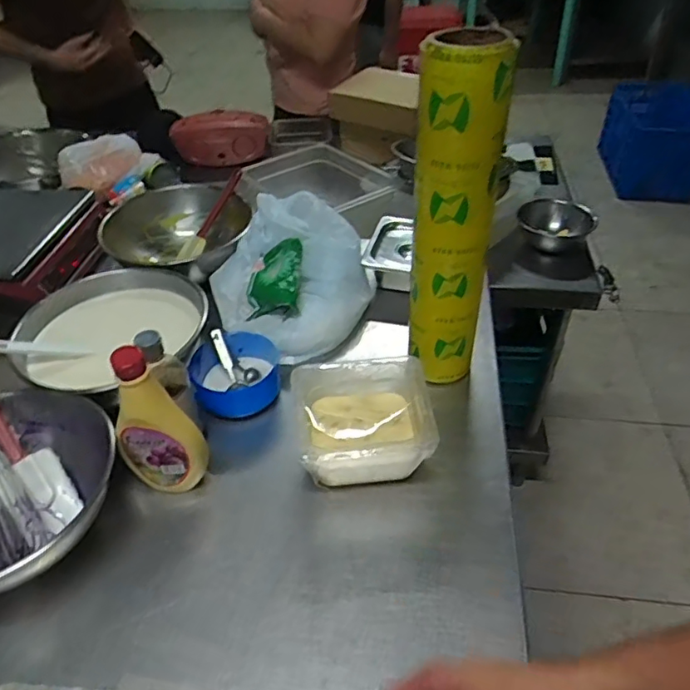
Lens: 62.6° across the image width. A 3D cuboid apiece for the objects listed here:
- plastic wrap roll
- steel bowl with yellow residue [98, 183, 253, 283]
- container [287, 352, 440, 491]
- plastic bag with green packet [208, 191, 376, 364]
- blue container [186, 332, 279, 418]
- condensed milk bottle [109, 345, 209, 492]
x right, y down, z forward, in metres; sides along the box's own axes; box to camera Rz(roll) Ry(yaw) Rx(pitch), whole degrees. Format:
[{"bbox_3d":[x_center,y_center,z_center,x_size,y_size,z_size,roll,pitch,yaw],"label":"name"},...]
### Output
[{"bbox_3d":[0.141,-0.150,0.741,0.099,0.451,0.091,7,43,10],"label":"plastic wrap roll"},{"bbox_3d":[-0.320,-0.202,1.104,0.263,0.110,0.257,-1,42,1],"label":"steel bowl with yellow residue"},{"bbox_3d":[0.024,0.107,0.759,0.166,0.107,0.146,-5,42,-3],"label":"container"},{"bbox_3d":[-0.098,-0.116,0.973,0.254,0.163,0.246,18,46,21],"label":"plastic bag with green packet"},{"bbox_3d":[-0.166,0.041,0.858,0.130,0.071,0.125,-9,42,-7],"label":"blue container"},{"bbox_3d":[-0.232,0.096,0.689,0.092,0.212,0.053,8,43,12],"label":"condensed milk bottle"}]

